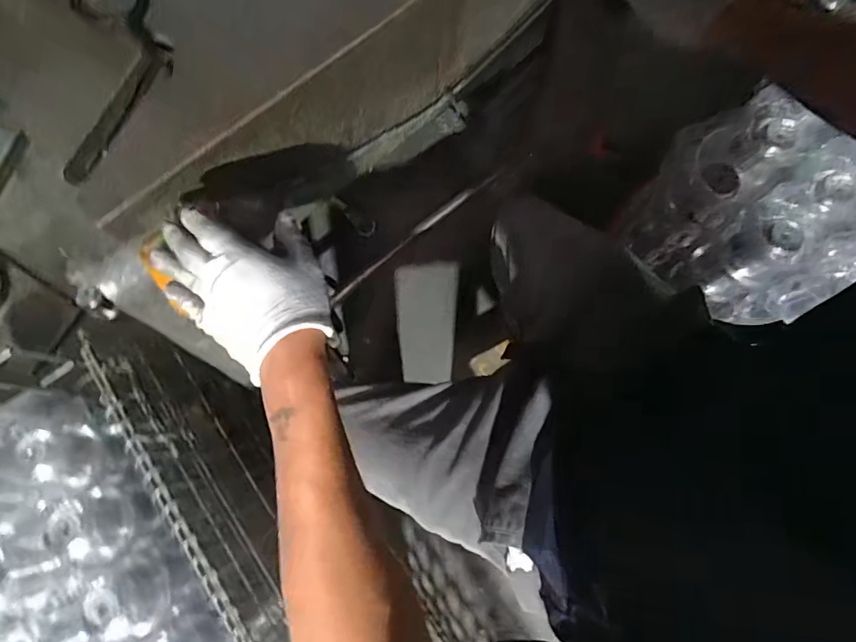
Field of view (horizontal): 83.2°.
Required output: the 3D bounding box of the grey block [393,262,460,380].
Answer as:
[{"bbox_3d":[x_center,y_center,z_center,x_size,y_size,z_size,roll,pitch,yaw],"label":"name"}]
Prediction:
[{"bbox_3d":[-0.004,0.010,1.136,0.143,0.035,0.280,1,106,1],"label":"grey block"}]

